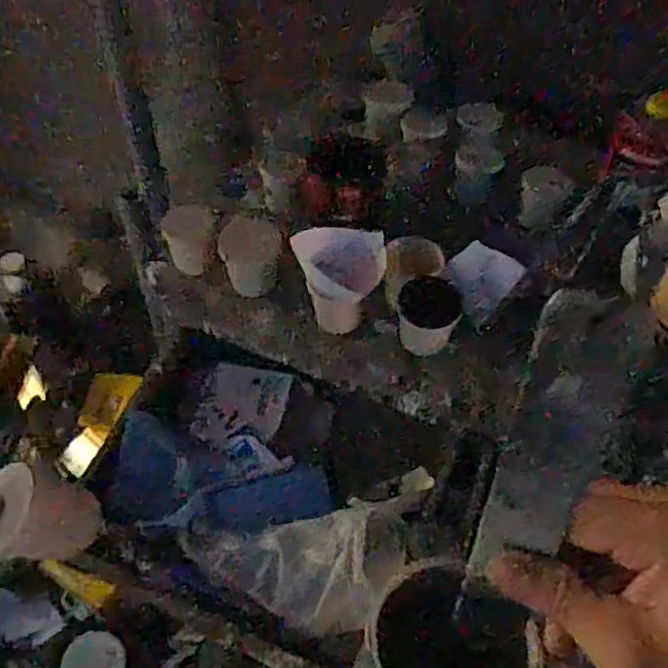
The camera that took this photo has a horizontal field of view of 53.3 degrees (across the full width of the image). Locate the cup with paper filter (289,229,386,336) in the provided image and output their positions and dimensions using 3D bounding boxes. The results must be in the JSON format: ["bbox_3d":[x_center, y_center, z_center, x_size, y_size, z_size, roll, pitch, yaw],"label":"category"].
[{"bbox_3d":[0.004,-0.067,0.859,0.118,0.103,0.087,2,50,-1],"label":"cup with paper filter"}]

